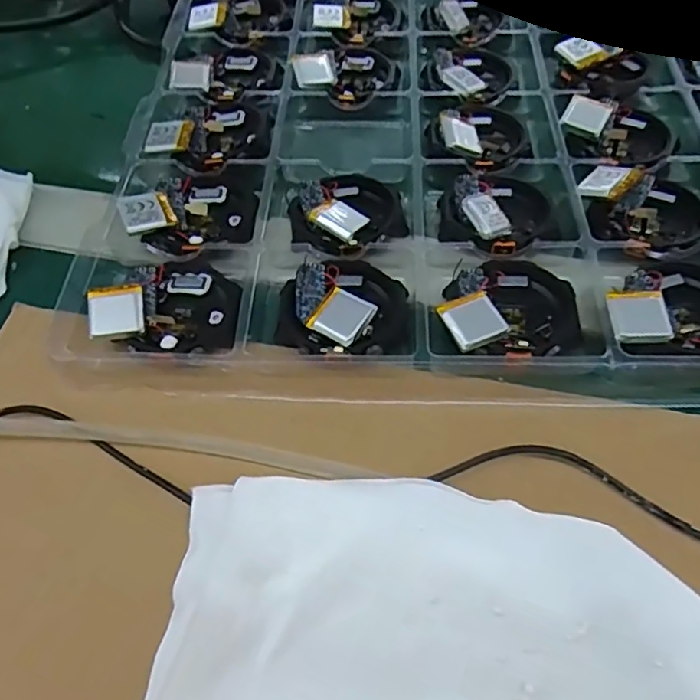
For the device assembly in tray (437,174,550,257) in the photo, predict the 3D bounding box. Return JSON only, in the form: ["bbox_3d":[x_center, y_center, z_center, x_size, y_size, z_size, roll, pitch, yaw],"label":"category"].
[{"bbox_3d":[0.066,-0.068,0.280,0.048,0.015,0.051,10,59,10],"label":"device assembly in tray"}]

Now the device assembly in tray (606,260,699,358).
[{"bbox_3d":[0.134,-0.017,0.246,0.060,0.014,0.048,3,58,6],"label":"device assembly in tray"}]

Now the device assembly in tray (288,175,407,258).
[{"bbox_3d":[-0.003,-0.066,0.285,0.050,0.011,0.050,-2,58,3],"label":"device assembly in tray"}]

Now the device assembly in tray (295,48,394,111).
[{"bbox_3d":[-0.003,-0.163,0.358,0.053,0.013,0.055,-2,58,3],"label":"device assembly in tray"}]

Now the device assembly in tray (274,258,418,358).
[{"bbox_3d":[-0.002,-0.019,0.254,0.056,0.016,0.049,-3,58,2],"label":"device assembly in tray"}]

